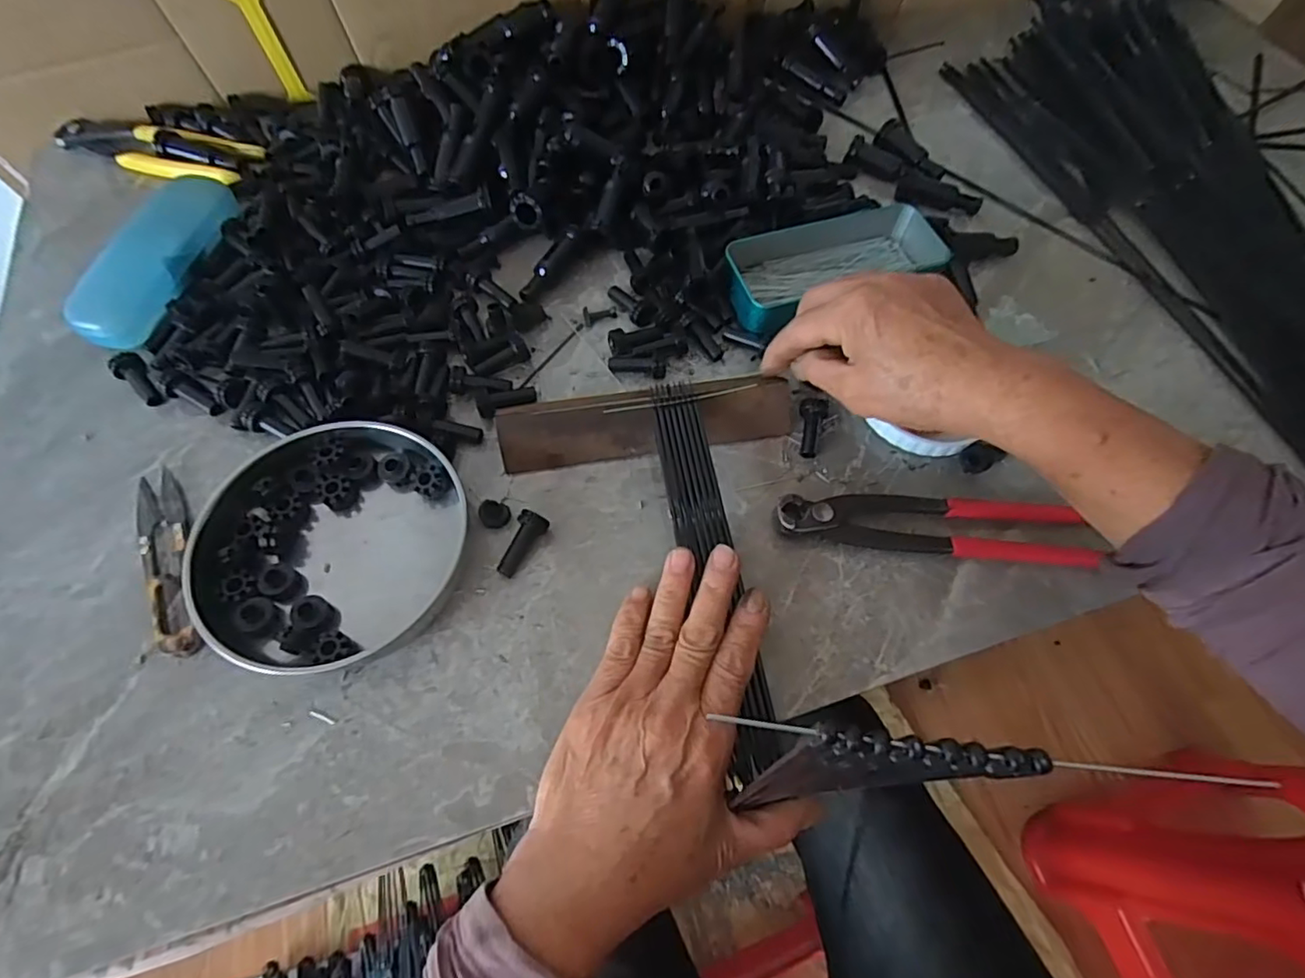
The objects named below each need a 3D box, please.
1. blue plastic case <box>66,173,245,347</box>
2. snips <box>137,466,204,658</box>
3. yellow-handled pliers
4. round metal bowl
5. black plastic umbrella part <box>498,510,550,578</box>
[{"bbox_3d":[-0.337,-0.161,0.410,0.047,0.034,0.148,9,63,2],"label":"blue plastic case"},{"bbox_3d":[-0.265,0.038,0.327,0.023,0.008,0.116,-24,66,-14],"label":"snips"},{"bbox_3d":[-0.401,-0.276,0.480,0.176,0.018,0.057,17,63,7],"label":"yellow-handled pliers"},{"bbox_3d":[-0.175,0.028,0.328,0.132,0.029,0.136,1,63,-2],"label":"round metal bowl"},{"bbox_3d":[-0.075,0.031,0.338,0.014,0.012,0.039,27,82,12],"label":"black plastic umbrella part"}]

